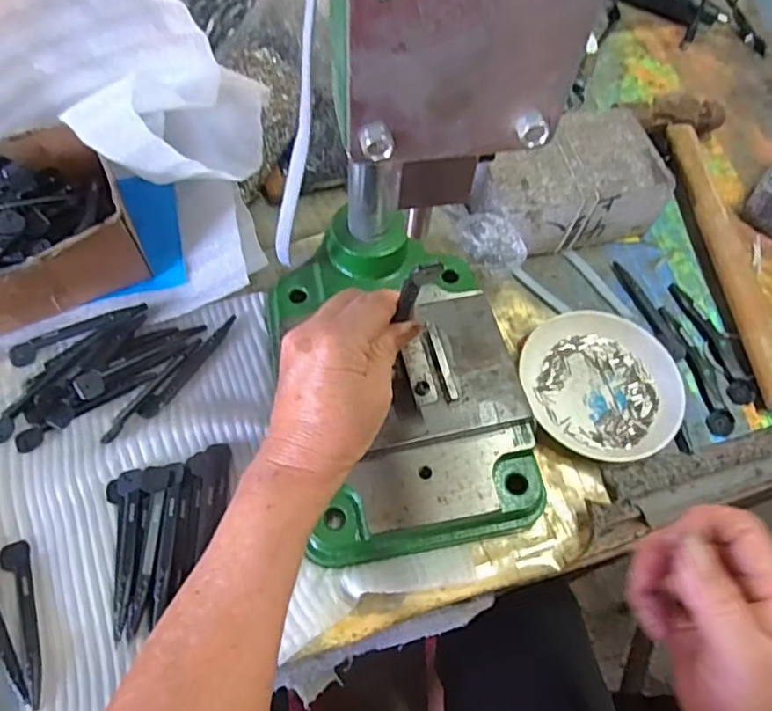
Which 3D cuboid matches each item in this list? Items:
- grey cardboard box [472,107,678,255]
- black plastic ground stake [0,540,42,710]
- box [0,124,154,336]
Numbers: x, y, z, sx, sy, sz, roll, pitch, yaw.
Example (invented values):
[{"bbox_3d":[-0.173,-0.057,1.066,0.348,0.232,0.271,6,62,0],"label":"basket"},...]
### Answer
[{"bbox_3d":[0.149,-0.144,0.519,0.156,0.061,0.100,-15,63,-13],"label":"grey cardboard box"},{"bbox_3d":[-0.215,0.156,0.357,0.016,0.007,0.098,-19,64,-14],"label":"black plastic ground stake"},{"bbox_3d":[-0.279,-0.089,0.453,0.163,0.073,0.128,-22,65,-16],"label":"box"}]

